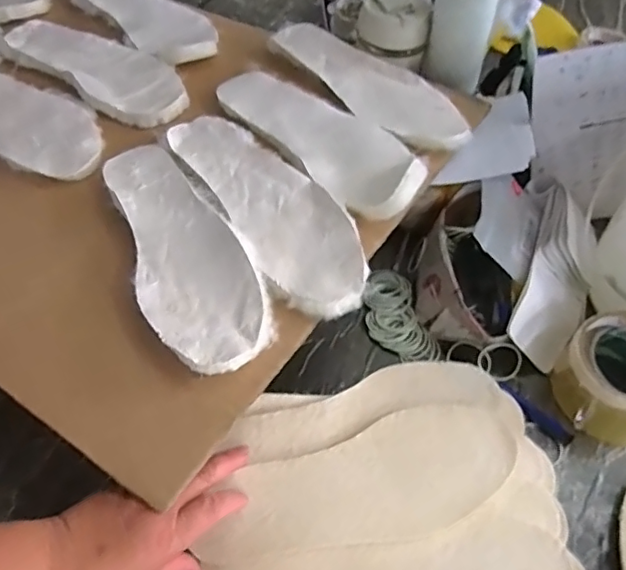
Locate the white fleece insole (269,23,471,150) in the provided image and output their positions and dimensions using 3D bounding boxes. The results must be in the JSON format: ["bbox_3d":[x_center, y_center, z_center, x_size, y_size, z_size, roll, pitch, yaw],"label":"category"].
[{"bbox_3d":[0.058,-0.221,0.619,0.084,0.017,0.271,-36,61,-18],"label":"white fleece insole"}]

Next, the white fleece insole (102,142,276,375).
[{"bbox_3d":[-0.120,-0.037,0.498,0.091,0.014,0.270,-27,56,-14],"label":"white fleece insole"}]

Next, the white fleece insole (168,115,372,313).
[{"bbox_3d":[-0.042,-0.079,0.522,0.084,0.028,0.269,-27,61,-18],"label":"white fleece insole"}]

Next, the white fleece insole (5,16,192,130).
[{"bbox_3d":[-0.259,-0.260,0.677,0.289,0.015,0.085,32,69,24],"label":"white fleece insole"}]

